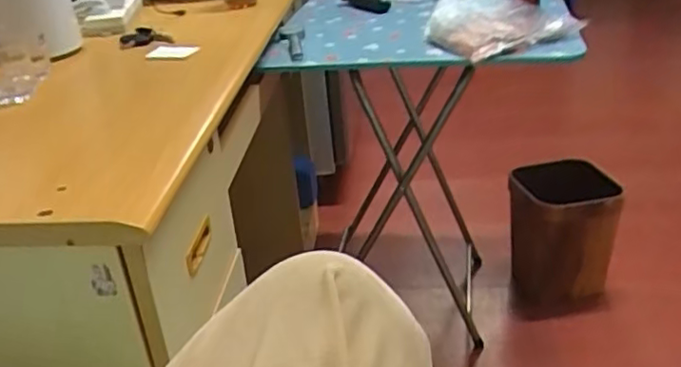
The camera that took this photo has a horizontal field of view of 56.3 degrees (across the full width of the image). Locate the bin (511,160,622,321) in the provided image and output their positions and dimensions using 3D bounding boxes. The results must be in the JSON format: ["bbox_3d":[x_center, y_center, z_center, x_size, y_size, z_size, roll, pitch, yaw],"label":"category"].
[{"bbox_3d":[0.533,0.132,1.563,0.233,0.315,0.221,-2,28,2],"label":"bin"}]

